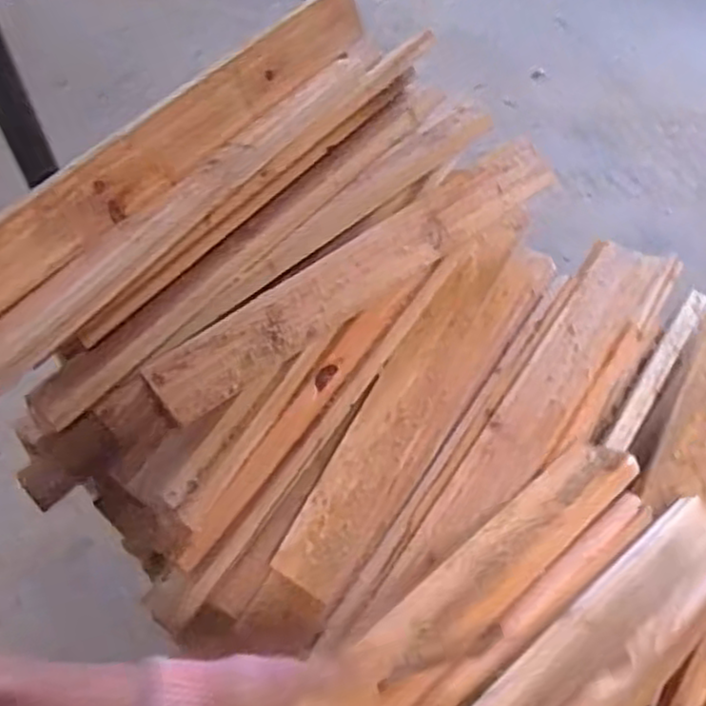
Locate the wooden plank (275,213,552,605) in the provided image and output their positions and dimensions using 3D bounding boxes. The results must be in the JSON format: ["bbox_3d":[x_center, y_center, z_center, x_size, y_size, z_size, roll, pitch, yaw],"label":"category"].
[{"bbox_3d":[0.074,0.030,0.724,0.086,0.033,0.448,28,59,16],"label":"wooden plank"}]

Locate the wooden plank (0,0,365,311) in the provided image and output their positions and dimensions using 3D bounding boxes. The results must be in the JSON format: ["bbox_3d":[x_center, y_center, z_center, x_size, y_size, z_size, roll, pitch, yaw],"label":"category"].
[{"bbox_3d":[-0.160,-0.195,0.663,0.465,0.060,0.034,-46,28,-25],"label":"wooden plank"}]

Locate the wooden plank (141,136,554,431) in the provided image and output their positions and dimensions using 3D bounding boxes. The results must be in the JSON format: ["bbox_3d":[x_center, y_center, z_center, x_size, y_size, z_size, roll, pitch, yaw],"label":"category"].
[{"bbox_3d":[0.022,-0.085,0.710,0.471,0.016,0.061,-34,89,-24],"label":"wooden plank"}]

